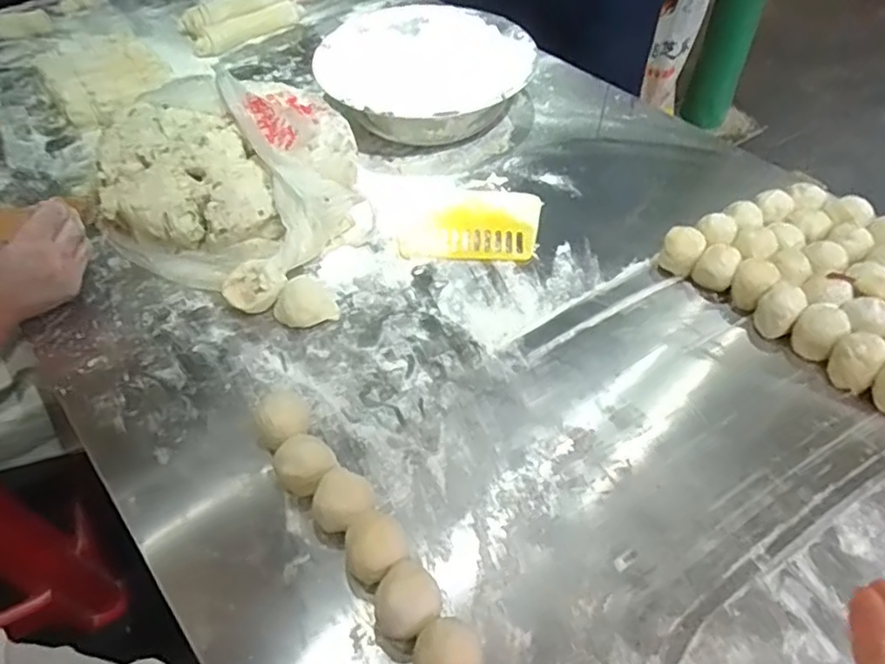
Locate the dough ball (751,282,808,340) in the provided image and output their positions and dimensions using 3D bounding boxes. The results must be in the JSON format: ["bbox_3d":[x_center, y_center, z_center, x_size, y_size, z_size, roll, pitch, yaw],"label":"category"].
[{"bbox_3d":[0.320,-0.016,0.598,0.035,0.049,0.037,29,56,23],"label":"dough ball"}]

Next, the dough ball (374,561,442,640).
[{"bbox_3d":[-0.025,0.191,0.435,0.044,0.041,0.044,-1,51,1],"label":"dough ball"}]

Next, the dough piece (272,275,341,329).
[{"bbox_3d":[-0.140,-0.033,0.633,0.060,0.031,0.054,-15,51,-12],"label":"dough piece"}]

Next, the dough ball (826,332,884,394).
[{"bbox_3d":[0.368,0.026,0.559,0.035,0.048,0.032,0,50,0],"label":"dough ball"}]

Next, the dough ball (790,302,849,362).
[{"bbox_3d":[0.351,0.000,0.583,0.035,0.048,0.038,0,50,0],"label":"dough ball"}]

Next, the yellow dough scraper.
[{"bbox_3d":[0.031,-0.125,0.719,0.159,0.006,0.117,4,50,4],"label":"yellow dough scraper"}]

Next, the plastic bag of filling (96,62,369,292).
[{"bbox_3d":[-0.245,-0.186,0.721,0.277,0.097,0.274,-15,51,-12],"label":"plastic bag of filling"}]

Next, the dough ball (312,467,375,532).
[{"bbox_3d":[-0.076,0.135,0.486,0.044,0.036,0.046,0,50,0],"label":"dough ball"}]

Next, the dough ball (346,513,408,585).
[{"bbox_3d":[-0.048,0.161,0.459,0.042,0.042,0.042,0,50,0],"label":"dough ball"}]

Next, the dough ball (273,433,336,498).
[{"bbox_3d":[-0.109,0.110,0.503,0.044,0.043,0.041,0,50,0],"label":"dough ball"}]

